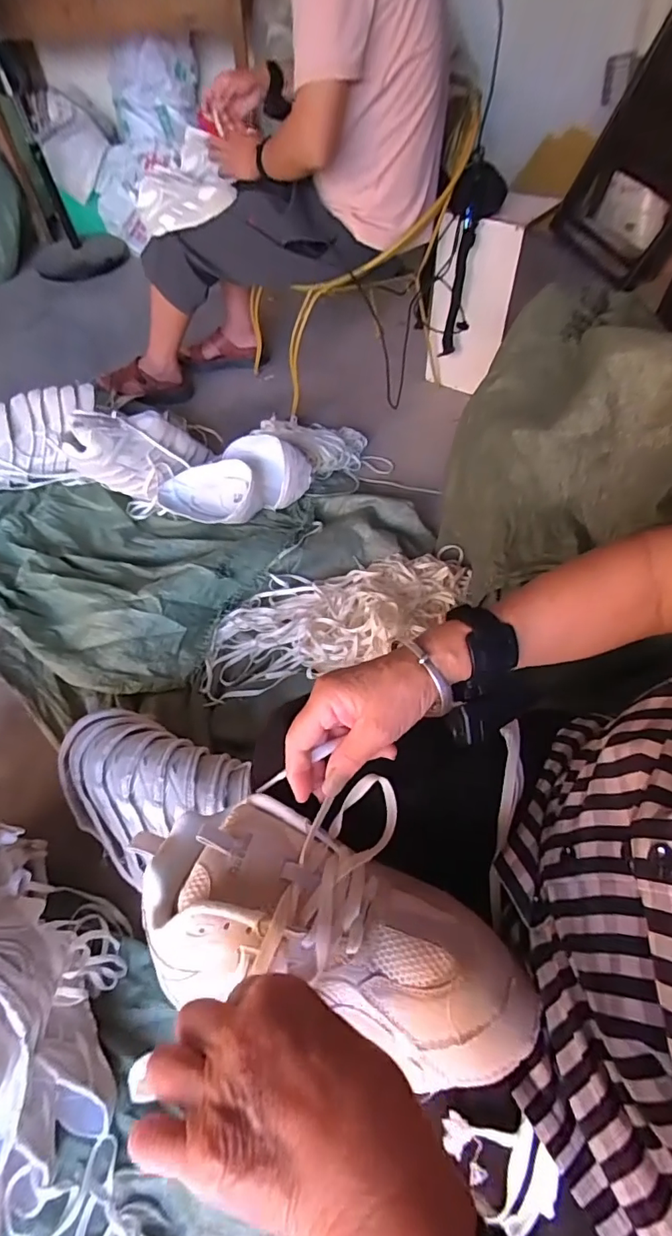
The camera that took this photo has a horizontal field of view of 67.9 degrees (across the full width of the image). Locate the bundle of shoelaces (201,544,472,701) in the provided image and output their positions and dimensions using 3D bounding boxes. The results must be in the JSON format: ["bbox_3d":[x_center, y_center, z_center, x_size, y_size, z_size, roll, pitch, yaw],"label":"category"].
[{"bbox_3d":[0.012,-0.024,0.916,0.528,0.100,0.250,-12,55,-7],"label":"bundle of shoelaces"}]

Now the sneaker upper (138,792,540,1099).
[{"bbox_3d":[-0.009,0.200,0.318,0.259,0.065,0.112,18,57,11],"label":"sneaker upper"}]

